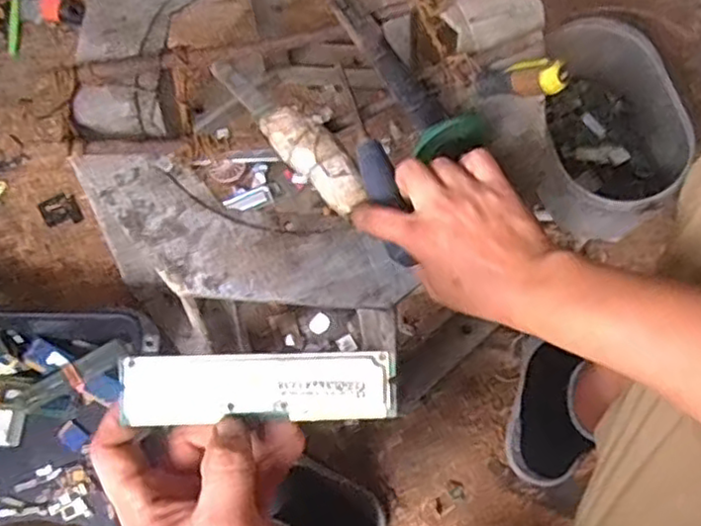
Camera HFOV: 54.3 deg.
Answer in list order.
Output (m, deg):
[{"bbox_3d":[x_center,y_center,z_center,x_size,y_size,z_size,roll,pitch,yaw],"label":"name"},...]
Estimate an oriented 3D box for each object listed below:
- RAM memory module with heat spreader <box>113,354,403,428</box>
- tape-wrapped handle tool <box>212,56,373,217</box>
[{"bbox_3d":[-0.043,0.060,0.328,0.127,0.008,0.030,-1,74,0],"label":"RAM memory module with heat spreader"},{"bbox_3d":[-0.051,-0.110,0.551,0.040,0.032,0.184,-41,77,-9],"label":"tape-wrapped handle tool"}]

